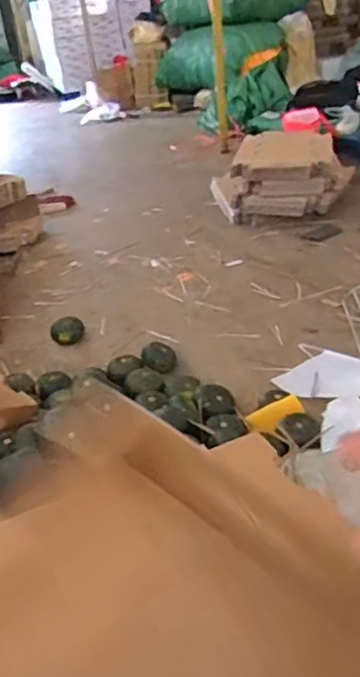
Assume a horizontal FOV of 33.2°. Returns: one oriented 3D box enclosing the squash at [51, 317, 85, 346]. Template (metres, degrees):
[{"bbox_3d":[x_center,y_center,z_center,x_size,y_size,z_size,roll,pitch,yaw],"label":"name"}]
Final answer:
[{"bbox_3d":[-0.329,-0.024,1.767,0.082,0.070,0.088,1,31,14],"label":"squash"}]

